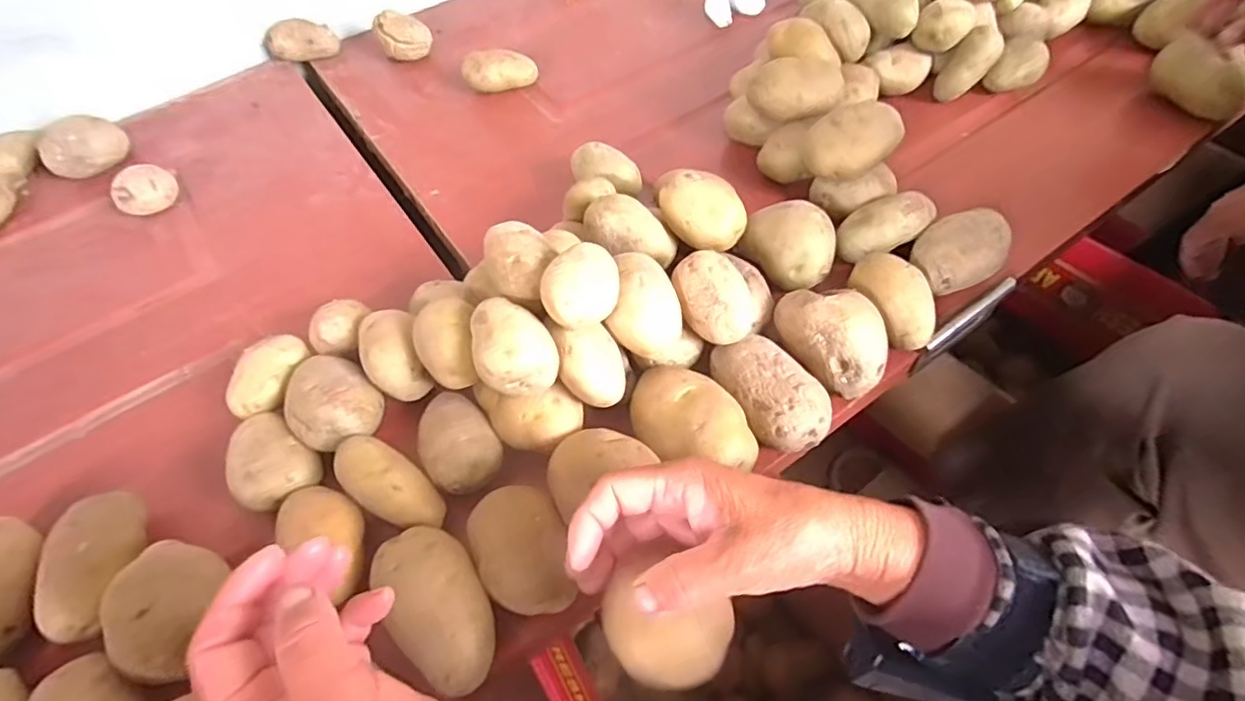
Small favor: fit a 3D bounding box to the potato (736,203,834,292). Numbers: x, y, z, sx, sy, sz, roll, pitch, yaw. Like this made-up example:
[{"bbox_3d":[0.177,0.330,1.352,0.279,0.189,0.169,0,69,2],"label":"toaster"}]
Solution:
[{"bbox_3d":[0.132,-0.086,0.469,0.070,0.040,0.050,37,66,25],"label":"potato"}]

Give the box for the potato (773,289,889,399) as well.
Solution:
[{"bbox_3d":[0.151,-0.015,0.418,0.052,0.038,0.081,-28,58,-14],"label":"potato"}]

